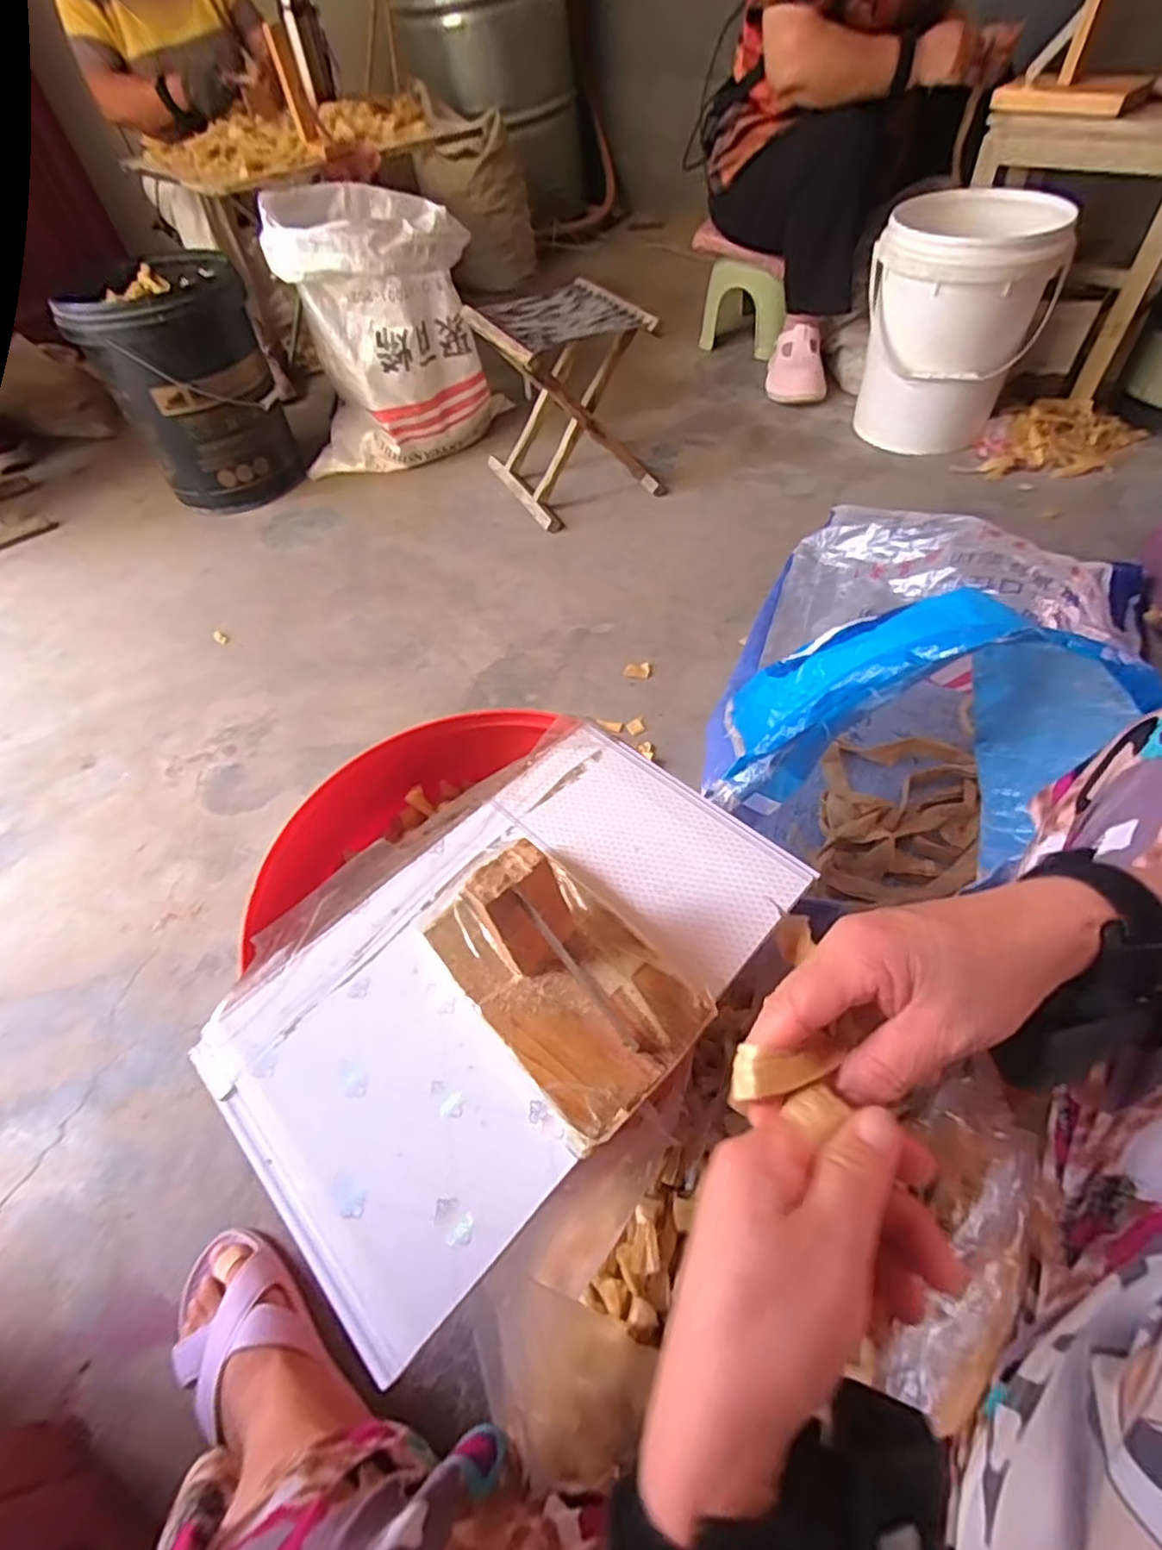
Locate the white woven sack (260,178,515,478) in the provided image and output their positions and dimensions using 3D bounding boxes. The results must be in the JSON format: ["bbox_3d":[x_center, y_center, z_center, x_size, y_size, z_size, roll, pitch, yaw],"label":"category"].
[{"bbox_3d":[-0.393,-0.890,1.341,0.406,0.427,0.255,-8,53,-1],"label":"white woven sack"}]

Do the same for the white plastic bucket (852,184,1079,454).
[{"bbox_3d":[0.691,-0.839,1.234,0.293,0.353,0.273,22,58,20],"label":"white plastic bucket"}]

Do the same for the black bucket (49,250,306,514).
[{"bbox_3d":[-0.763,-0.775,1.331,0.293,0.370,0.278,-23,54,-12],"label":"black bucket"}]

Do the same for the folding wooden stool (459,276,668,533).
[{"bbox_3d":[-0.027,-0.697,1.235,0.262,0.296,0.299,-25,55,-14],"label":"folding wooden stool"}]

